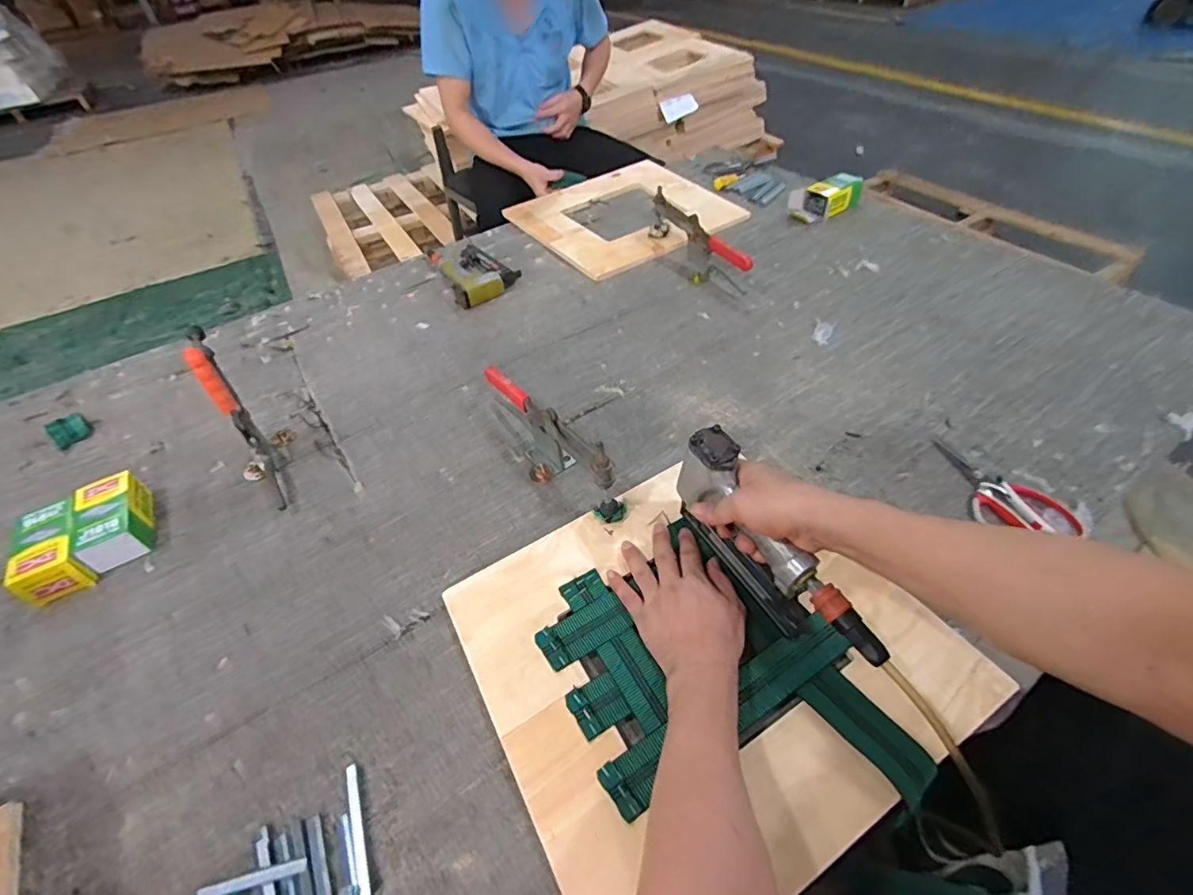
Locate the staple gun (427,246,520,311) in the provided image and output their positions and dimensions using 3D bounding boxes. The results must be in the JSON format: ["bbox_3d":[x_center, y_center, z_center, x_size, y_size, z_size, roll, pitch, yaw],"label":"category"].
[{"bbox_3d":[-0.257,-0.384,1.122,0.145,0.044,0.236,-23,49,-15],"label":"staple gun"}]

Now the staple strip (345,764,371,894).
[{"bbox_3d":[-0.211,0.340,0.467,0.011,0.005,0.113,-20,48,-13],"label":"staple strip"}]

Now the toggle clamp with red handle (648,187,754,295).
[{"bbox_3d":[0.195,-0.399,1.048,0.052,0.104,0.300,-21,48,-14],"label":"toggle clamp with red handle"}]

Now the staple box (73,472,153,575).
[{"bbox_3d":[-0.640,0.096,0.707,0.073,0.053,0.136,-29,51,-20],"label":"staple box"}]

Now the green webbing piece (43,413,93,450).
[{"bbox_3d":[-0.870,-0.029,0.877,0.084,0.011,0.051,28,56,28],"label":"green webbing piece"}]

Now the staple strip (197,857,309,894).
[{"bbox_3d":[-0.291,0.365,0.448,0.091,0.004,0.011,-13,47,-6],"label":"staple strip"}]

